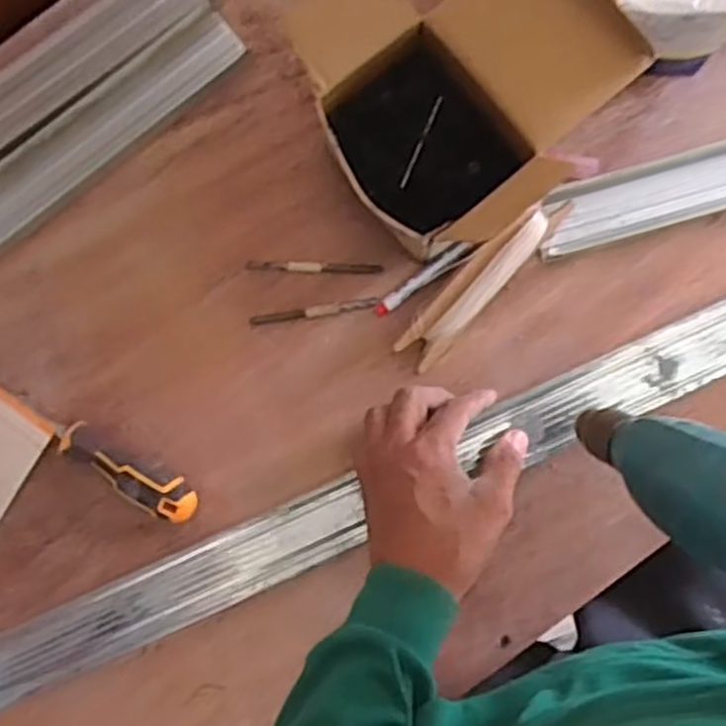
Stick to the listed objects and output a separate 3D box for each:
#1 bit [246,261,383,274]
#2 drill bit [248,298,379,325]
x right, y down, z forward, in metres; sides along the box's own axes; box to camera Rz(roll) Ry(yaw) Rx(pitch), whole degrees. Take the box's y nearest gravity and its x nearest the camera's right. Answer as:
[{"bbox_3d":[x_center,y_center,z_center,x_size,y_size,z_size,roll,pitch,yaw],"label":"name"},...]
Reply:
[{"bbox_3d":[-0.036,-0.071,0.576,0.098,0.005,0.008,3,90,1],"label":"bit"},{"bbox_3d":[-0.036,-0.038,0.577,0.096,0.004,0.008,-9,90,1],"label":"drill bit"}]

